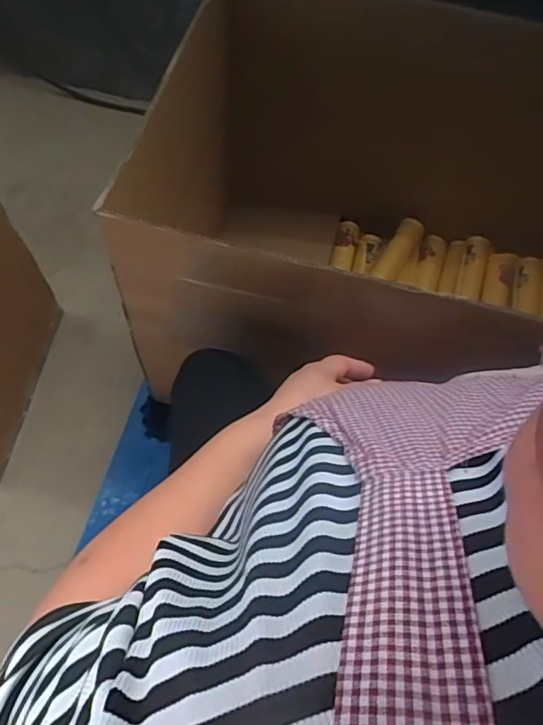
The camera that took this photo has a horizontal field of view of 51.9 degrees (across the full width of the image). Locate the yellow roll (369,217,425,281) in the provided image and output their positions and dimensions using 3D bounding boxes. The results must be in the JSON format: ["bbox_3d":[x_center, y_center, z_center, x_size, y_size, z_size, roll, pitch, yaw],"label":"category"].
[{"bbox_3d":[0.314,-0.274,1.365,0.059,0.055,0.184,34,79,14],"label":"yellow roll"}]

